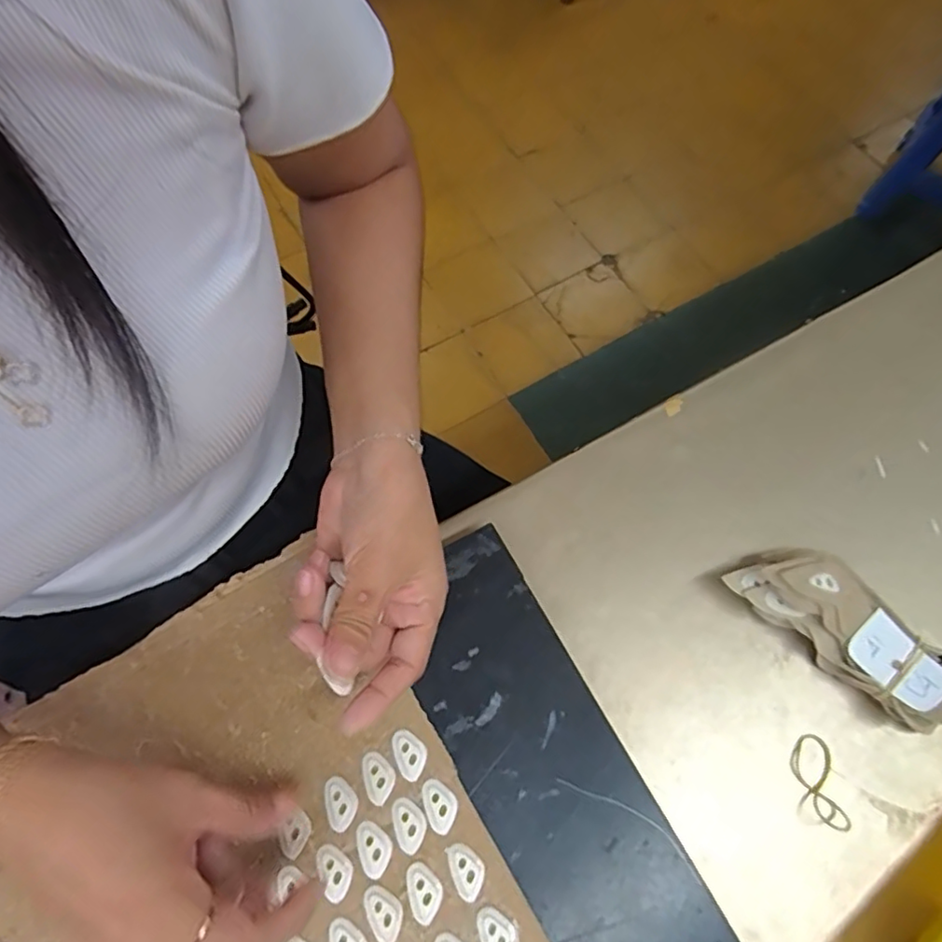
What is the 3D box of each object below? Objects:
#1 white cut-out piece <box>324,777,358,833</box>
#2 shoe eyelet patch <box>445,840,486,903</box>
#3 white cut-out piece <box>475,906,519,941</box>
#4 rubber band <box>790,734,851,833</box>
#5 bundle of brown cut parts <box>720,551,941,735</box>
[{"bbox_3d":[-0.070,0.177,0.311,0.017,0.004,0.026,-19,68,-7],"label":"white cut-out piece"},{"bbox_3d":[-0.002,0.205,0.300,0.015,0.004,0.026,-24,69,-10],"label":"shoe eyelet patch"},{"bbox_3d":[0.013,0.229,0.289,0.017,0.004,0.025,-32,71,-12],"label":"white cut-out piece"},{"bbox_3d":[0.199,0.178,0.336,0.023,0.011,0.048,6,67,3],"label":"rubber band"},{"bbox_3d":[0.234,0.094,0.357,0.146,0.043,0.058,38,72,15],"label":"bundle of brown cut parts"}]

